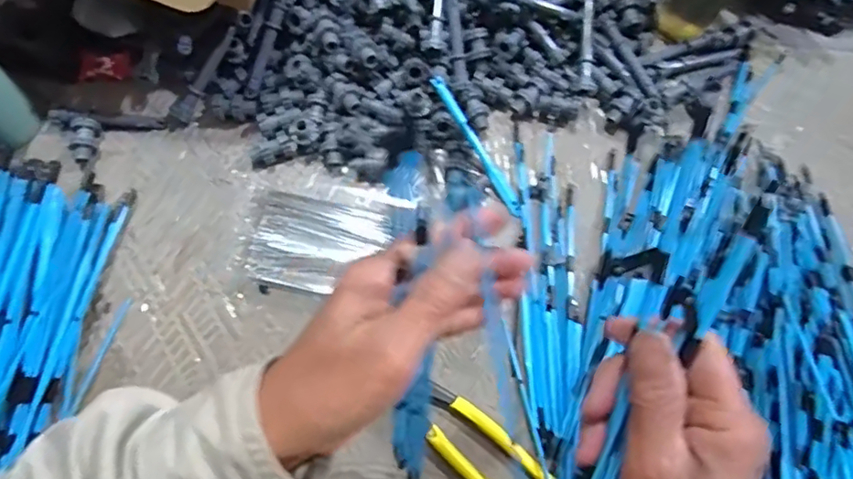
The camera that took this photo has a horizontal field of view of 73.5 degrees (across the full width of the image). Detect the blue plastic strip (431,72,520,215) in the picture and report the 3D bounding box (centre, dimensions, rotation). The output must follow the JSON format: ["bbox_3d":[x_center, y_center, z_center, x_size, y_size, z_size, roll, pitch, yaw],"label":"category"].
[{"bbox_3d":[0.046,-0.084,0.514,0.013,0.008,0.142,-33,94,-9],"label":"blue plastic strip"}]

